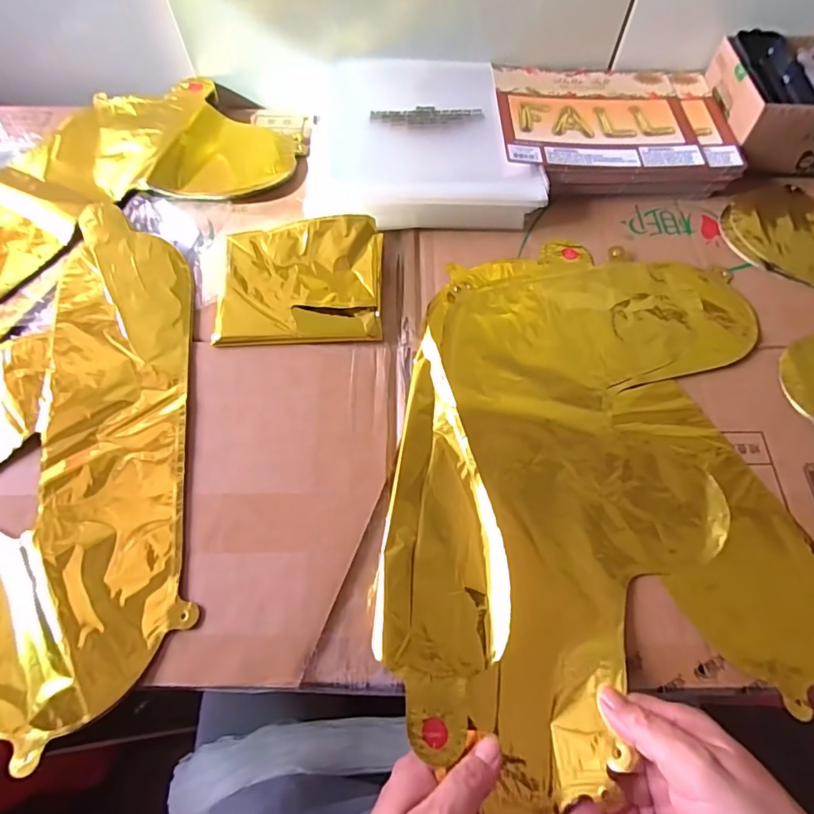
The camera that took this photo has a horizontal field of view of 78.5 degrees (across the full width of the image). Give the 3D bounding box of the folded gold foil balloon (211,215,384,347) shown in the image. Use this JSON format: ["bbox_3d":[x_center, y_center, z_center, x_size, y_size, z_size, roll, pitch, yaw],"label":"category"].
[{"bbox_3d":[-0.091,-0.112,0.429,0.136,0.021,0.122,-1,62,-1],"label":"folded gold foil balloon"}]

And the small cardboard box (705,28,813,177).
[{"bbox_3d":[0.412,-0.307,0.504,0.183,0.071,0.126,-1,62,-1],"label":"small cardboard box"}]

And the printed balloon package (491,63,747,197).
[{"bbox_3d":[0.207,-0.286,0.514,0.225,0.035,0.179,0,62,0],"label":"printed balloon package"}]

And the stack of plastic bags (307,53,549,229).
[{"bbox_3d":[0.008,-0.271,0.506,0.209,0.034,0.224,-4,62,-2],"label":"stack of plastic bags"}]

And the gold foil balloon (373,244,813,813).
[{"bbox_3d":[0.132,0.049,0.363,0.300,0.019,0.413,-3,62,-1],"label":"gold foil balloon"}]

